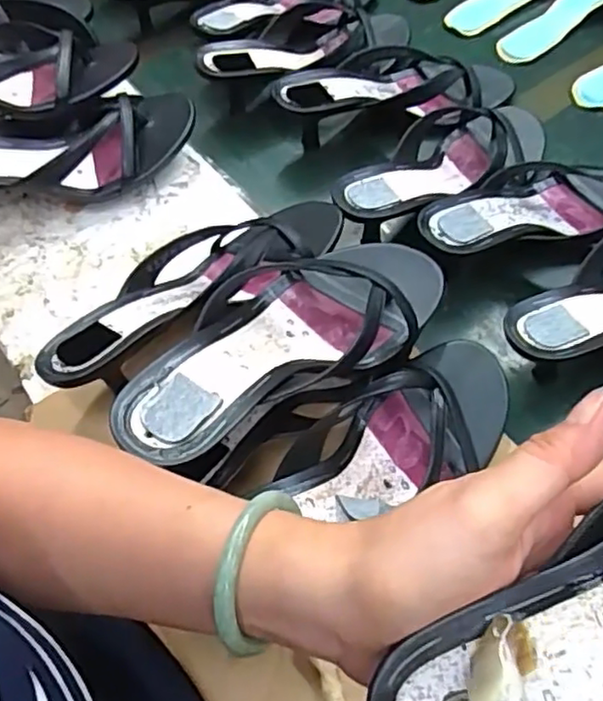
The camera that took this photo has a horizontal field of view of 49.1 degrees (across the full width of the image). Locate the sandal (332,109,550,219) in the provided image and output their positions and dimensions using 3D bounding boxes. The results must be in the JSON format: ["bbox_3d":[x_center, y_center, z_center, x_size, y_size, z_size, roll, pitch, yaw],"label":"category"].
[{"bbox_3d":[0.126,-0.161,0.566,0.241,0.053,0.097,-32,60,-33],"label":"sandal"}]

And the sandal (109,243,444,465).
[{"bbox_3d":[-0.011,-0.014,0.396,0.239,0.047,0.102,-30,59,-36],"label":"sandal"}]

